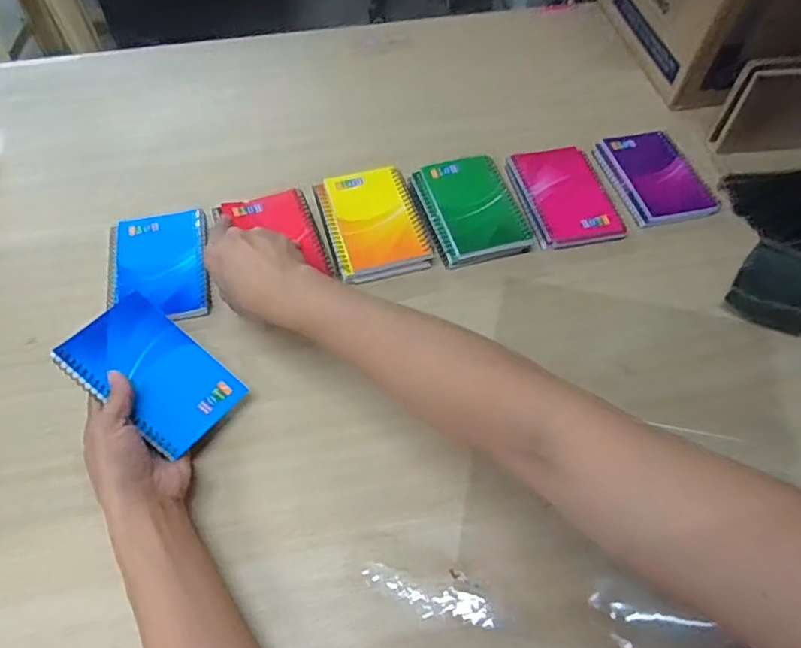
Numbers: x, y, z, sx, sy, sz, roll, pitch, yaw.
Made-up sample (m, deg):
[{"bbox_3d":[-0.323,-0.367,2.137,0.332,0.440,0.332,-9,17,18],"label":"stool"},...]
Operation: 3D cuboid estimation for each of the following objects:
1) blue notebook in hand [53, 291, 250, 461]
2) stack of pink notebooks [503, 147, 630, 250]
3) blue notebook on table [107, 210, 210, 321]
[{"bbox_3d":[-0.201,0.038,0.465,0.132,0.007,0.082,39,57,3],"label":"blue notebook in hand"},{"bbox_3d":[0.179,-0.139,0.612,0.098,0.016,0.133,-10,57,-8],"label":"stack of pink notebooks"},{"bbox_3d":[-0.237,-0.057,0.559,0.094,0.007,0.133,-10,57,-8],"label":"blue notebook on table"}]

